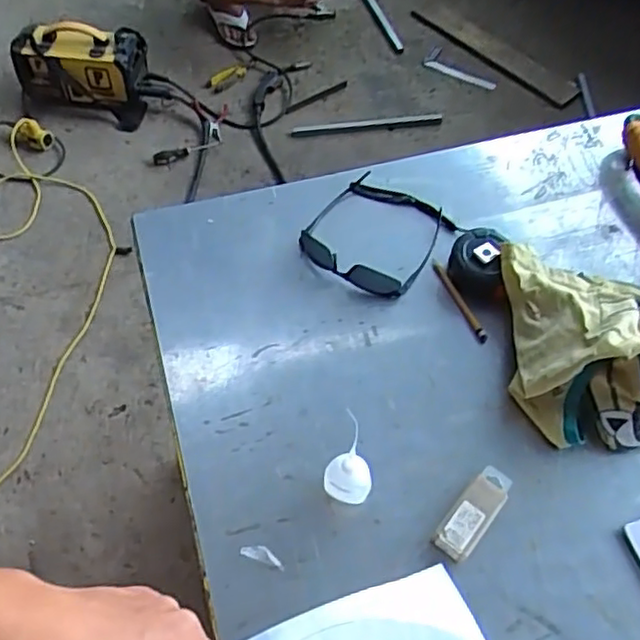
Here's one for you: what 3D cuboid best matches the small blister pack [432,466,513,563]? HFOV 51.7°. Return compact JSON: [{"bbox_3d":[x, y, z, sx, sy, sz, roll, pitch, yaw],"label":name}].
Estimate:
[{"bbox_3d":[0.149,0.186,0.638,0.036,0.020,0.100,35,63,19],"label":"small blister pack"}]

